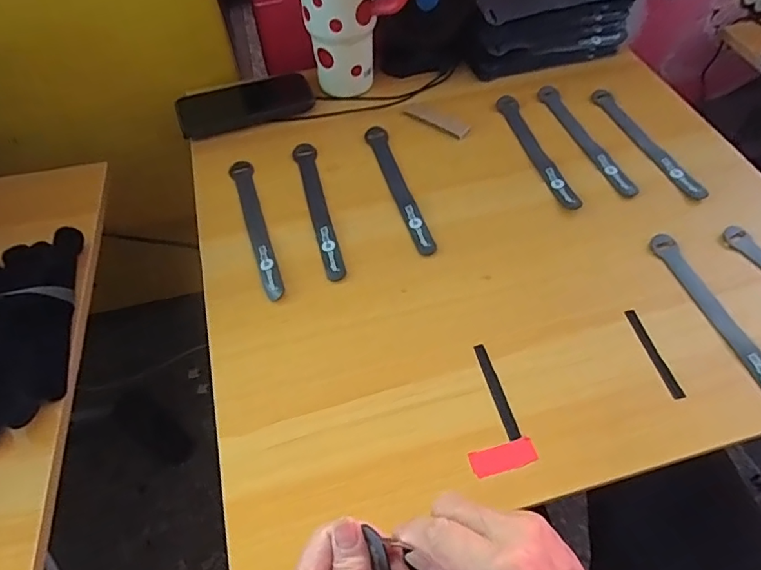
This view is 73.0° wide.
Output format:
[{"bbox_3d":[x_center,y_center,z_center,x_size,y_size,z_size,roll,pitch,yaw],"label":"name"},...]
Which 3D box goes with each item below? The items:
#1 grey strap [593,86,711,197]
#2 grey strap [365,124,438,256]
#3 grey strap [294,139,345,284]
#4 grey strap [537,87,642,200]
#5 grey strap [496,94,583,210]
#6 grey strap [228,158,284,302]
[{"bbox_3d":[0.298,-0.165,0.581,0.021,0.007,0.192,-14,55,-8],"label":"grey strap"},{"bbox_3d":[0.018,-0.109,0.552,0.023,0.004,0.195,-13,55,-8],"label":"grey strap"},{"bbox_3d":[-0.064,-0.084,0.539,0.024,0.004,0.198,-14,55,-8],"label":"grey strap"},{"bbox_3d":[0.235,-0.171,0.591,0.024,0.007,0.194,-15,55,-9],"label":"grey strap"},{"bbox_3d":[0.174,-0.153,0.580,0.024,0.010,0.199,-18,54,4],"label":"grey strap"},{"bbox_3d":[-0.126,-0.063,0.525,0.024,0.004,0.194,-18,56,-11],"label":"grey strap"}]

